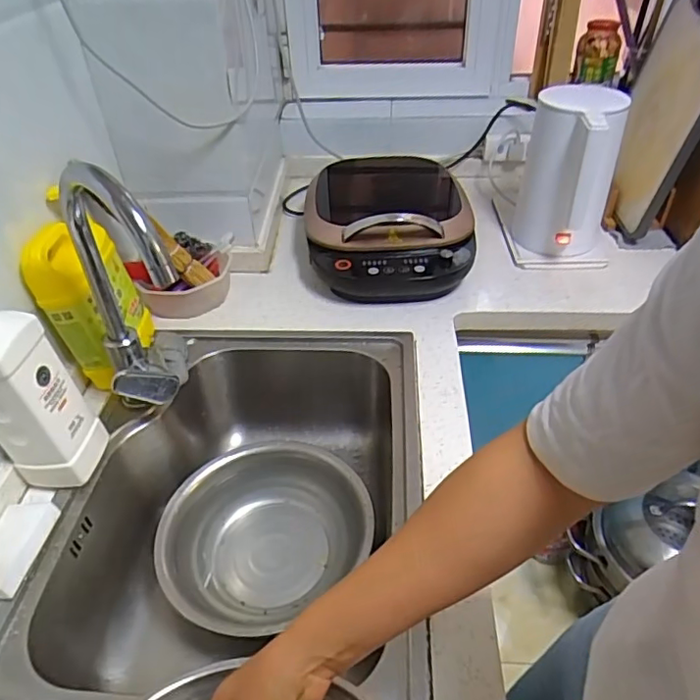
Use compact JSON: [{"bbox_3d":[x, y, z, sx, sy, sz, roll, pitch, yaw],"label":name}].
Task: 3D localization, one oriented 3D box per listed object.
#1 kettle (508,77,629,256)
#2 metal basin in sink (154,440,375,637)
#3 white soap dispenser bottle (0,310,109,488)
[{"bbox_3d":[0.382,-0.309,0.994,0.147,0.265,0.167,10,41,15],"label":"kettle"},{"bbox_3d":[-0.112,0.260,0.780,0.279,0.087,0.262,-28,46,-27],"label":"metal basin in sink"},{"bbox_3d":[-0.359,0.031,0.609,0.090,0.273,0.078,2,40,5],"label":"white soap dispenser bottle"}]

